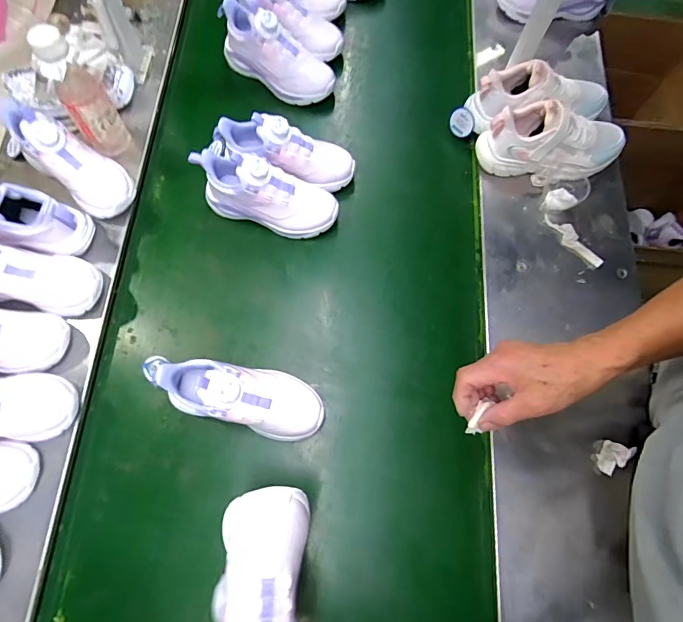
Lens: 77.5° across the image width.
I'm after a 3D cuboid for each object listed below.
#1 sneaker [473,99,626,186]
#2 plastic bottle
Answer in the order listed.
[{"bbox_3d":[0.340,-0.268,0.675,0.224,0.097,0.086,0,74,-1],"label":"sneaker"},{"bbox_3d":[-0.377,-0.311,0.625,0.065,0.187,0.054,-34,78,-10],"label":"plastic bottle"}]

